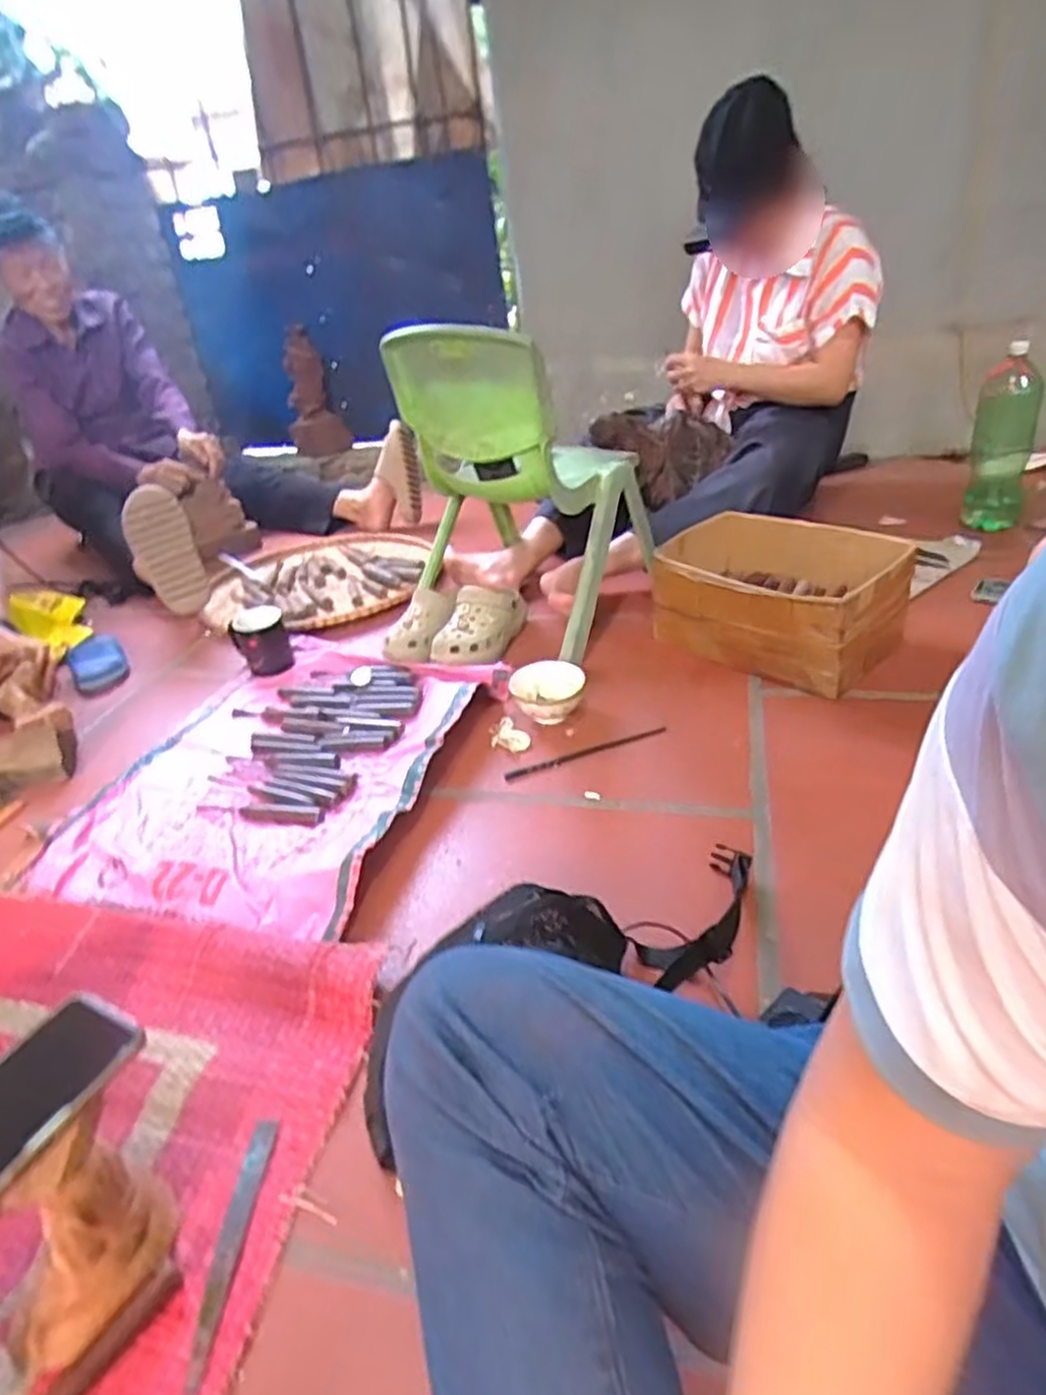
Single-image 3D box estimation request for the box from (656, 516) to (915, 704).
[{"bbox_3d":[0.396,-0.170,1.182,0.289,0.149,0.346,-30,40,-33],"label":"box"}]

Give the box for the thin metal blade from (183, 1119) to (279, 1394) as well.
[{"bbox_3d":[-0.214,0.397,0.552,0.020,0.005,0.168,-3,33,5],"label":"thin metal blade"}]

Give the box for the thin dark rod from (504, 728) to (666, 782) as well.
[{"bbox_3d":[0.085,0.072,1.012,0.230,0.006,0.015,-13,33,-11],"label":"thin dark rod"}]

